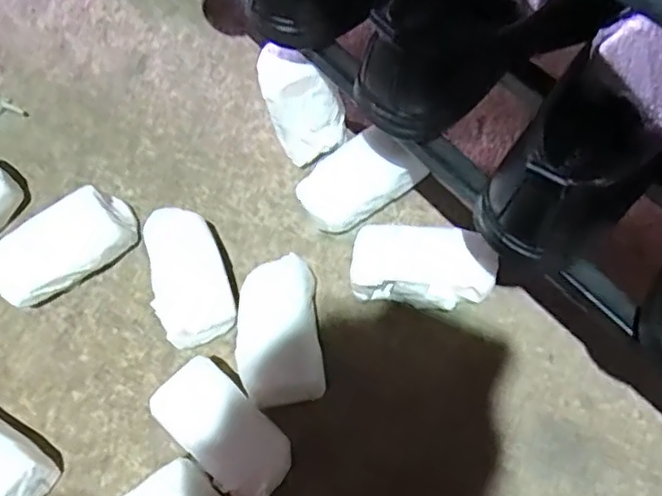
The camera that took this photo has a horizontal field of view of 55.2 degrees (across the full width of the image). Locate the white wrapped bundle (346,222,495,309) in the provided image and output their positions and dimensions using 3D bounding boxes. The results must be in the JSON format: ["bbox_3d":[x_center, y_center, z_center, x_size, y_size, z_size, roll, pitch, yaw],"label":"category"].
[{"bbox_3d":[0.075,0.018,0.523,0.111,0.058,0.058,5,68,5],"label":"white wrapped bundle"}]

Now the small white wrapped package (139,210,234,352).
[{"bbox_3d":[-0.121,0.026,0.541,0.059,0.052,0.109,-20,70,-3],"label":"small white wrapped package"}]

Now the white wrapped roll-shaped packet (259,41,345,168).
[{"bbox_3d":[-0.023,-0.122,0.550,0.056,0.115,0.043,-41,50,-13],"label":"white wrapped roll-shaped packet"}]

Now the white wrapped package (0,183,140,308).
[{"bbox_3d":[-0.230,0.002,0.551,0.122,0.059,0.058,-34,71,-11],"label":"white wrapped package"}]

